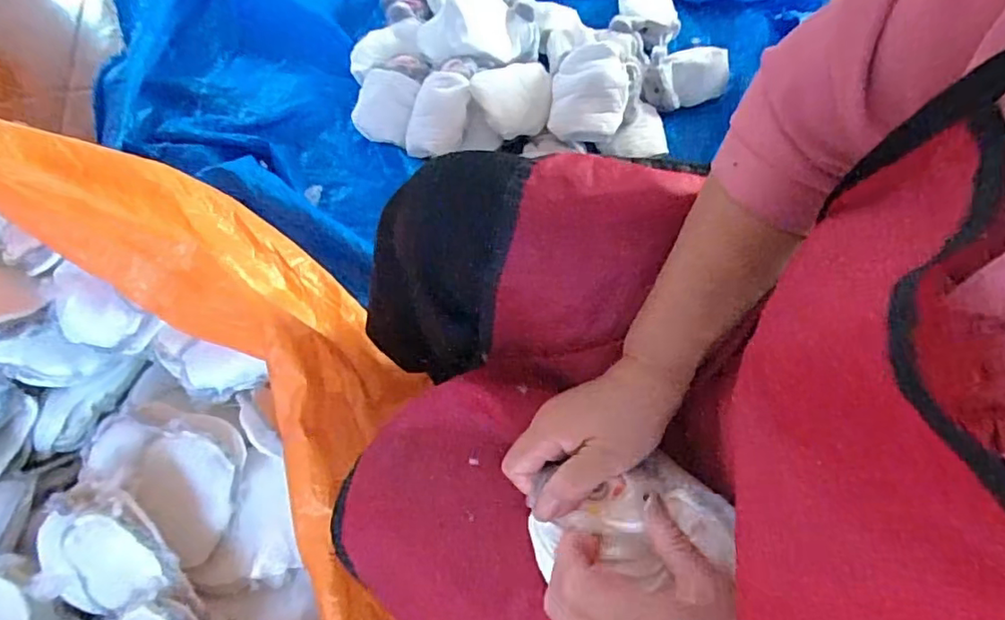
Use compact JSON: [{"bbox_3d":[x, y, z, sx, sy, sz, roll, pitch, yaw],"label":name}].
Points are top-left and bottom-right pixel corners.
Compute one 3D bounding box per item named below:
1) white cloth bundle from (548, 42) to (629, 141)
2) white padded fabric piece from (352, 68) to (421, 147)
[{"bbox_3d":[0.142,-0.356,0.973,0.121,0.083,0.120,6,62,4],"label":"white cloth bundle"},{"bbox_3d":[-0.199,-0.355,1.059,0.100,0.079,0.110,0,62,0],"label":"white padded fabric piece"}]

